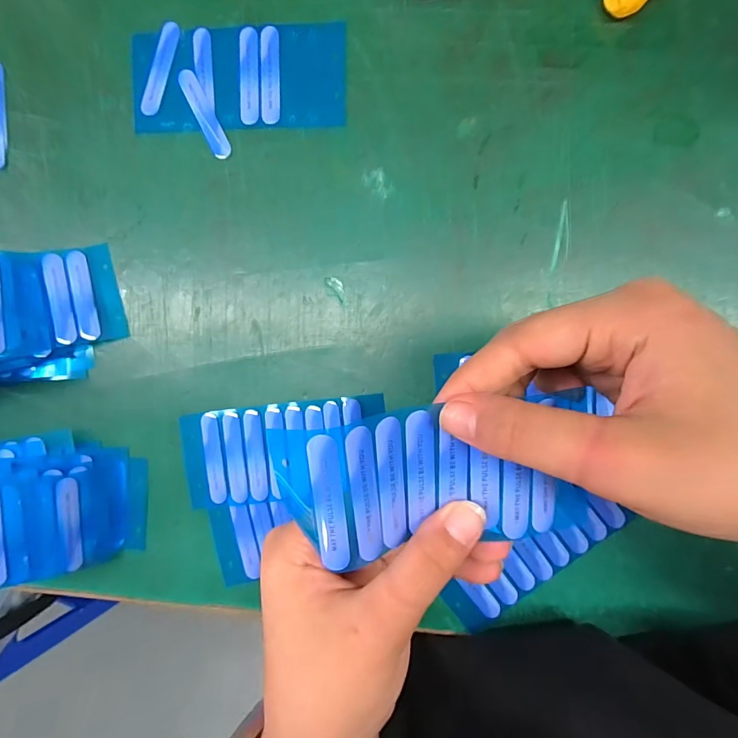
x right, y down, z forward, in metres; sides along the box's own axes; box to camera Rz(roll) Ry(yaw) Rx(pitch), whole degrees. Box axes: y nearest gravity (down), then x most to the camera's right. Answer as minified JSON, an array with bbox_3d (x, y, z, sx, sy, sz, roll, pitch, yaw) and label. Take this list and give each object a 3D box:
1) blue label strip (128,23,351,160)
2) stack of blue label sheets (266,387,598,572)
[{"bbox_3d":[-0.073,-0.156,0.242,0.119,0.004,0.064,3,93,4],"label":"blue label strip"},{"bbox_3d":[0.023,0.040,0.157,0.108,0.010,0.053,-5,103,-11],"label":"stack of blue label sheets"}]

